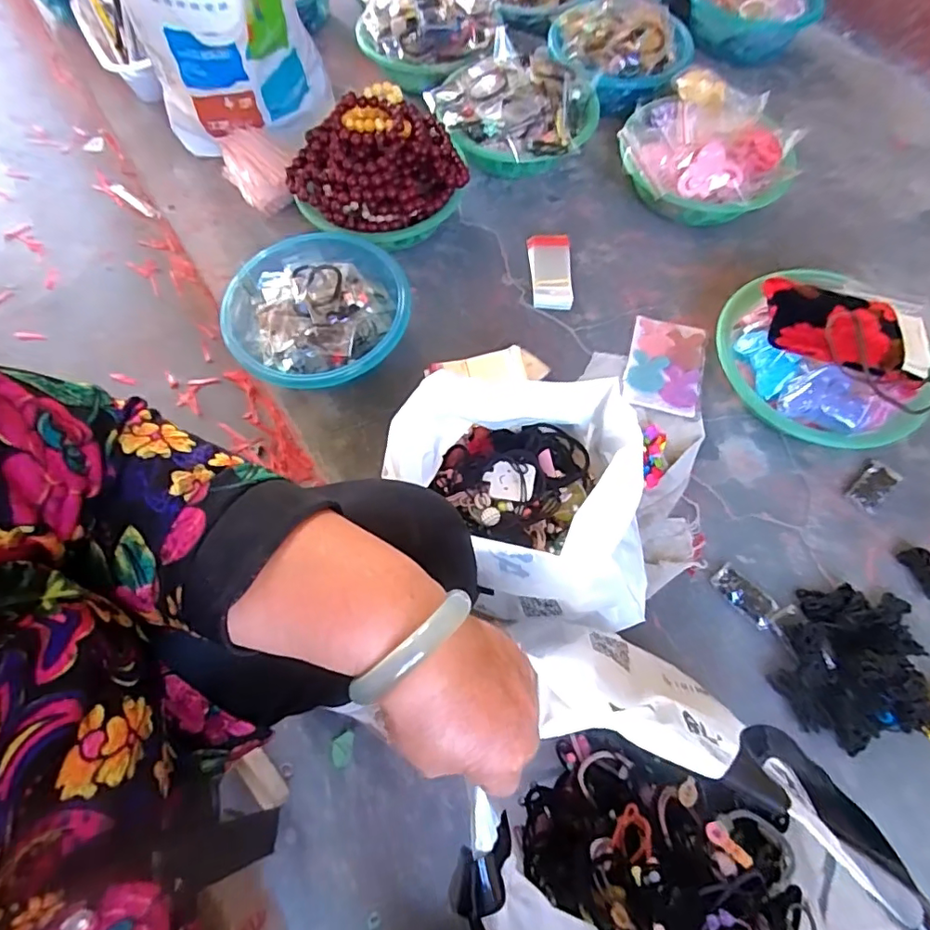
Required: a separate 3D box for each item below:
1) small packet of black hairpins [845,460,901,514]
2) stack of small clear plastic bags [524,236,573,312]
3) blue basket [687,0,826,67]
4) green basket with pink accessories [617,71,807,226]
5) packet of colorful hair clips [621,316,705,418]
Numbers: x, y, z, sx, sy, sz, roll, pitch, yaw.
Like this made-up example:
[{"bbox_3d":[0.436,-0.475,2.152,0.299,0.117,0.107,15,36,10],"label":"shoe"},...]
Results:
[{"bbox_3d":[0.475,0.023,0.634,0.066,0.004,0.038,-41,72,-16],"label":"small packet of black hairpins"},{"bbox_3d":[0.121,-0.277,0.767,0.057,0.017,0.136,-1,66,-1],"label":"stack of small clear plastic bags"},{"bbox_3d":[0.506,-0.795,0.958,0.195,0.100,0.190,-35,71,-14],"label":"blue basket"},{"bbox_3d":[0.346,-0.443,0.789,0.230,0.110,0.228,23,68,10],"label":"green basket with pink accessories"},{"bbox_3d":[0.259,-0.130,0.703,0.094,0.005,0.140,14,67,6],"label":"packet of colorful hair clips"}]

